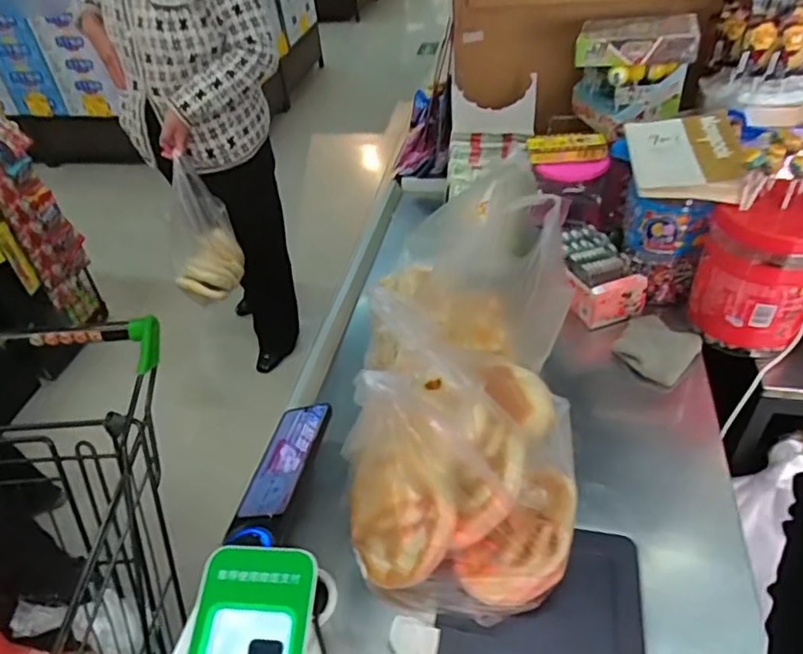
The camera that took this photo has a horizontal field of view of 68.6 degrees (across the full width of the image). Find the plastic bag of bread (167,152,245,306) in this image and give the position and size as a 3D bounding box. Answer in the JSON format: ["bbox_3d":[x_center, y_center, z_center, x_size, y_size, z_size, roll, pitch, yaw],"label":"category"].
[{"bbox_3d":[-0.532,-0.248,1.545,0.148,0.332,0.168,-2,42,5],"label":"plastic bag of bread"}]

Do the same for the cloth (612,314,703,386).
[{"bbox_3d":[0.361,0.026,0.835,0.097,0.025,0.102,-35,49,-28],"label":"cloth"}]

